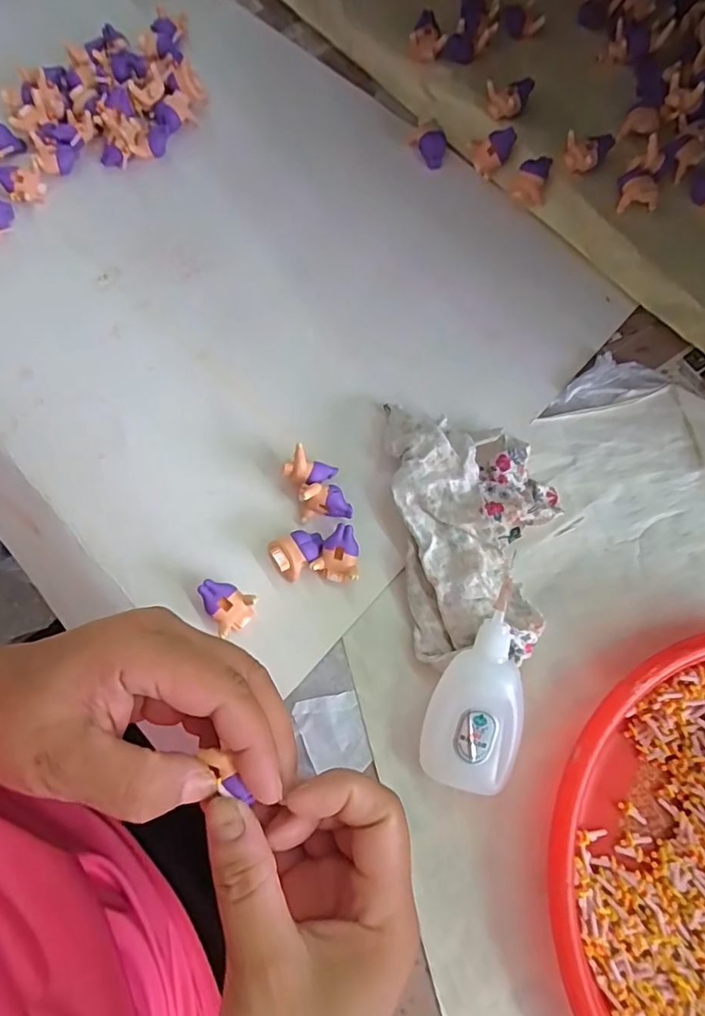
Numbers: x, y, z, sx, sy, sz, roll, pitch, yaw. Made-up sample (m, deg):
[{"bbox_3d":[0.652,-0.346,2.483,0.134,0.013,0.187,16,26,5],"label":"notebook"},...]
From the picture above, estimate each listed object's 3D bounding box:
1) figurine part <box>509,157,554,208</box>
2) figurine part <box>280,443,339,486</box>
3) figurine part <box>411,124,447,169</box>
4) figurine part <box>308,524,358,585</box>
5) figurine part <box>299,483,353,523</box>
[{"bbox_3d":[0.120,-0.220,0.358,0.024,0.017,0.028,18,75,7],"label":"figurine part"},{"bbox_3d":[-0.025,-0.021,0.306,0.027,0.022,0.018,24,76,8],"label":"figurine part"},{"bbox_3d":[0.055,-0.250,0.372,0.017,0.013,0.019,9,74,4],"label":"figurine part"},{"bbox_3d":[-0.009,0.026,0.298,0.025,0.016,0.030,1,74,2],"label":"figurine part"},{"bbox_3d":[-0.015,-0.003,0.301,0.028,0.022,0.017,-3,74,1],"label":"figurine part"}]

